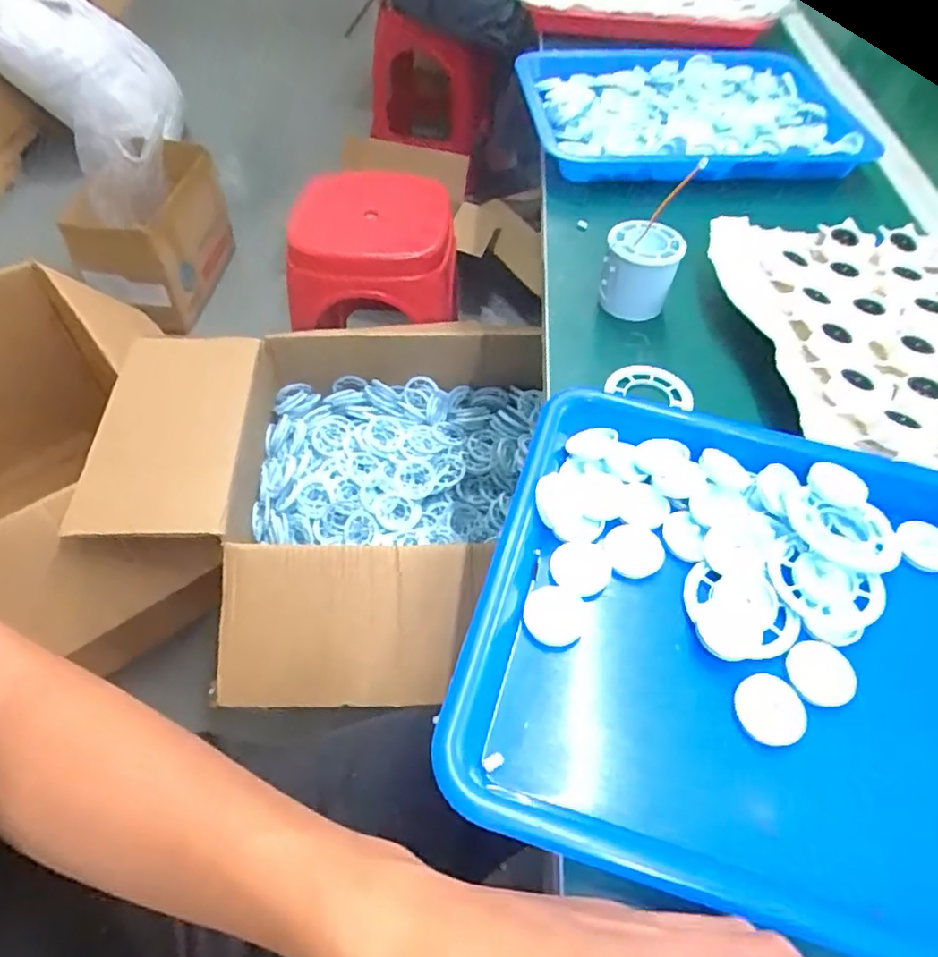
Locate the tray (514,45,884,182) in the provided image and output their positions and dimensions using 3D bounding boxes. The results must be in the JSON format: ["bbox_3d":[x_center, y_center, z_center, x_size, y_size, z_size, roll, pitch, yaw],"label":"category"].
[{"bbox_3d":[0.230,-0.402,0.691,0.327,0.046,0.280,-5,52,-7],"label":"tray"}]

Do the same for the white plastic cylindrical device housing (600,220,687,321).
[{"bbox_3d":[0.128,-0.156,0.477,0.055,0.058,0.046,17,53,10],"label":"white plastic cylindrical device housing"}]

